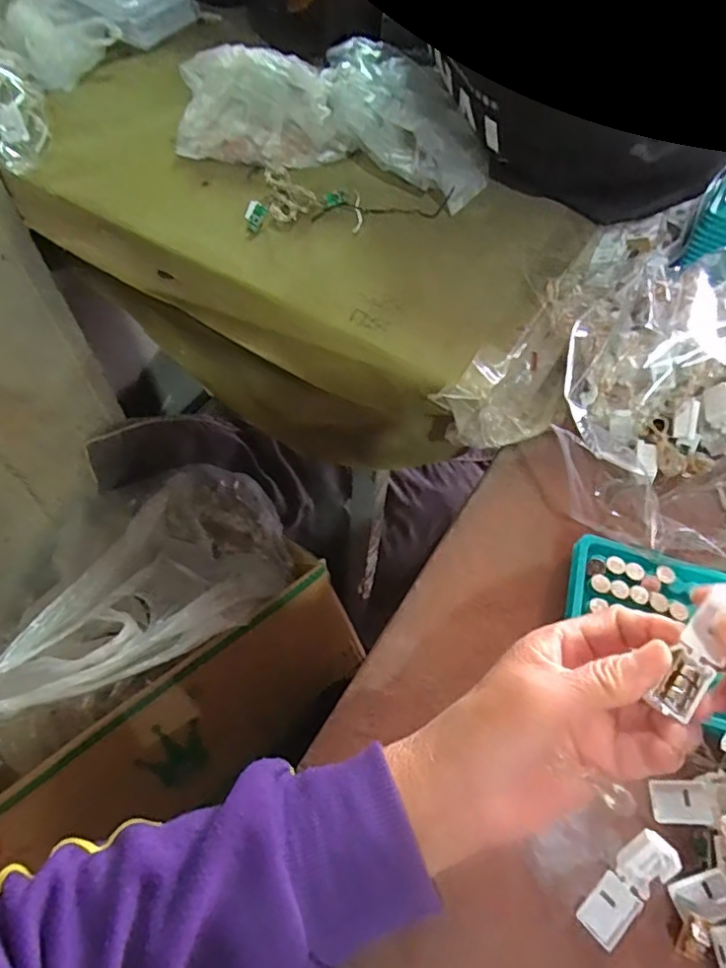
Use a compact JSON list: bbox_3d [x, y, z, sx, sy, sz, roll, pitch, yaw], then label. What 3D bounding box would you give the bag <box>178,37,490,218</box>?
[{"bbox_3d":[-0.031,-0.330,0.518,0.290,0.068,0.107,13,60,6],"label":"bag"}]

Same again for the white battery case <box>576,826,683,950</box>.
[{"bbox_3d":[0.128,0.194,0.284,0.021,0.011,0.055,42,82,18],"label":"white battery case"}]

